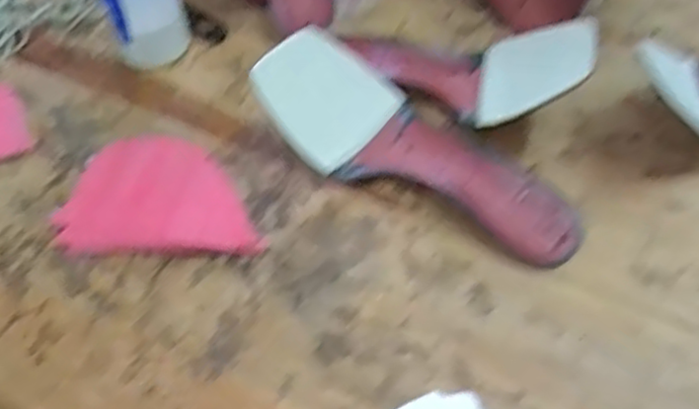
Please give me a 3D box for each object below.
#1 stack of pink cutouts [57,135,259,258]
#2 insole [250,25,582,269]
[{"bbox_3d":[-0.133,-0.009,0.508,0.138,0.011,0.096,0,52,5],"label":"stack of pink cutouts"},{"bbox_3d":[0.050,-0.038,0.495,0.243,0.052,0.089,32,61,12],"label":"insole"}]

